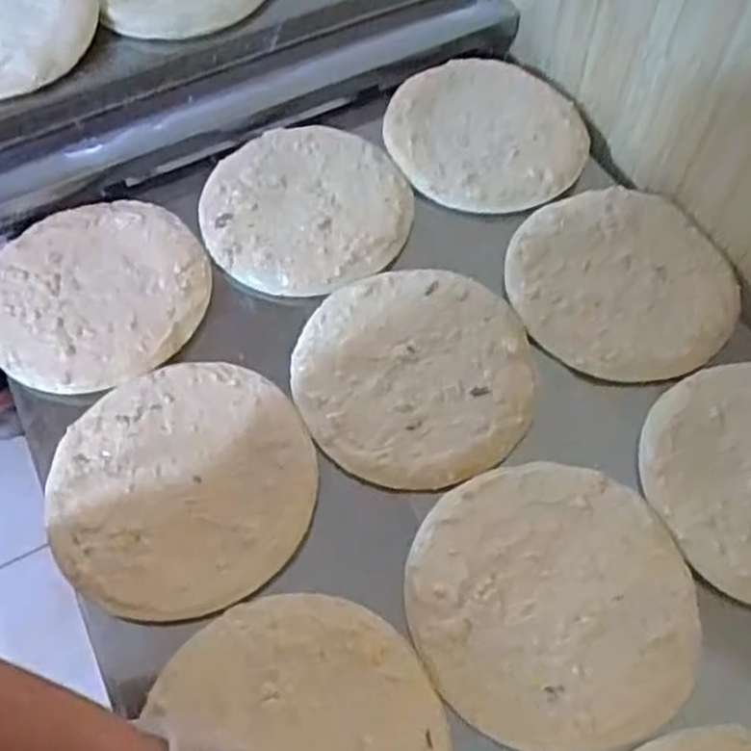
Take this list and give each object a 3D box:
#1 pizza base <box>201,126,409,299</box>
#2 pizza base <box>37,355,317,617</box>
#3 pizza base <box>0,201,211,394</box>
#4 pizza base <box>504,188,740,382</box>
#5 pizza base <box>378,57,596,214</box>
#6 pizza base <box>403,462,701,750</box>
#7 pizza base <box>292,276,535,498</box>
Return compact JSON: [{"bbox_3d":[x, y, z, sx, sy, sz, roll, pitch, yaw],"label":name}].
[{"bbox_3d":[-0.065,-0.170,0.727,0.192,0.013,0.194,10,60,7],"label":"pizza base"},{"bbox_3d":[-0.153,0.081,0.589,0.199,0.007,0.200,5,60,4],"label":"pizza base"},{"bbox_3d":[-0.254,-0.083,0.680,0.197,0.015,0.202,-1,60,1],"label":"pizza base"},{"bbox_3d":[0.221,-0.089,0.677,0.192,0.010,0.188,-1,60,1],"label":"pizza base"},{"bbox_3d":[0.116,-0.256,0.773,0.194,0.011,0.200,-23,62,-12],"label":"pizza base"},{"bbox_3d":[0.127,0.160,0.548,0.196,0.013,0.198,-1,60,1],"label":"pizza base"},{"bbox_3d":[0.032,-0.005,0.635,0.194,0.008,0.193,-1,60,1],"label":"pizza base"}]

